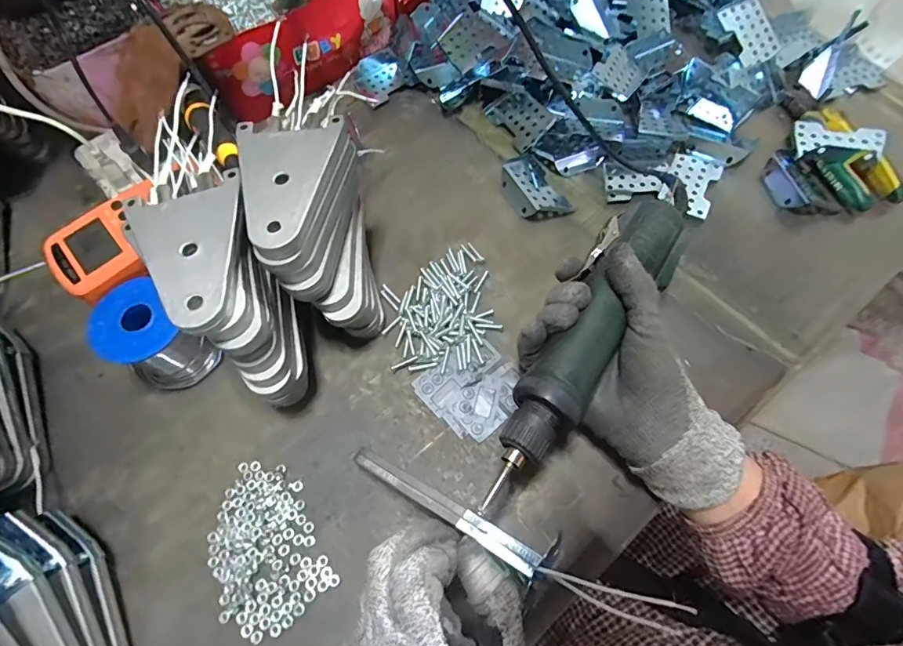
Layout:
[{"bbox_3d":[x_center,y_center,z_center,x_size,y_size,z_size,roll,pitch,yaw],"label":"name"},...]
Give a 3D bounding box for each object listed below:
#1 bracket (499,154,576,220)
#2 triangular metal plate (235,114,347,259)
[{"bbox_3d":[0.074,-0.126,0.416,0.046,0.014,0.072,-25,67,-10],"label":"bracket"},{"bbox_3d":[-0.100,-0.084,0.274,0.065,0.009,0.101,-5,64,0],"label":"triangular metal plate"}]

